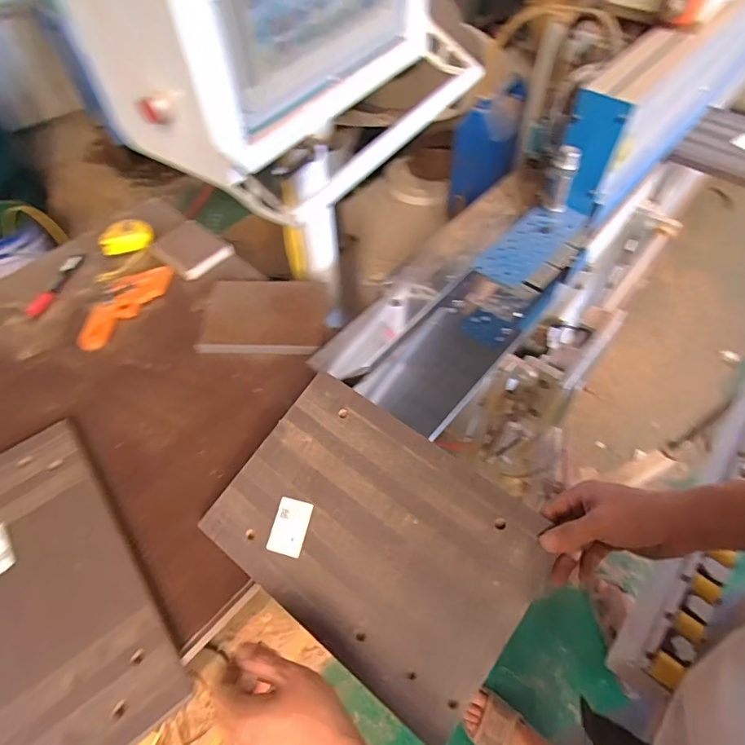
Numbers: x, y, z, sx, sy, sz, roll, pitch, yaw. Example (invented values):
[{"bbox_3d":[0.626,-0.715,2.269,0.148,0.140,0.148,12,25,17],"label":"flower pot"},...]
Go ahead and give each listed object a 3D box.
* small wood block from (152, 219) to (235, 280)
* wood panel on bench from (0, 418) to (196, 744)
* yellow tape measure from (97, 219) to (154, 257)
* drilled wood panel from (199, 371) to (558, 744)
[{"bbox_3d":[-0.320,-0.221,0.846,0.120,0.025,0.093,36,64,24],"label":"small wood block"},{"bbox_3d":[-0.390,0.248,0.533,0.212,0.017,0.408,-34,60,-19],"label":"wood panel on bench"},{"bbox_3d":[-0.453,-0.249,0.867,0.096,0.034,0.067,-29,58,-16],"label":"yellow tape measure"},{"bbox_3d":[-0.002,0.175,0.525,0.337,0.007,0.235,32,77,21],"label":"drilled wood panel"}]

